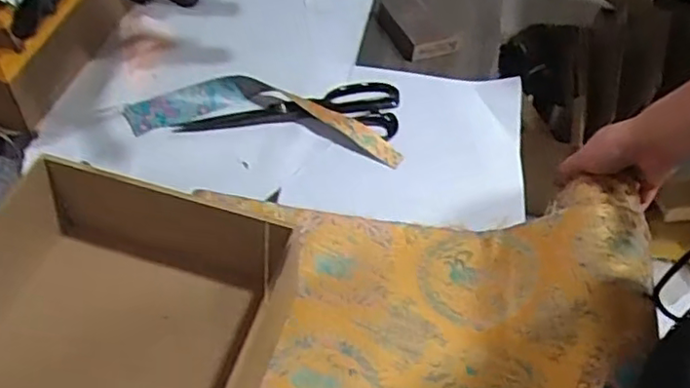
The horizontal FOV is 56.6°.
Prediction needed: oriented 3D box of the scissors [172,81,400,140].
[{"bbox_3d":[-0.054,-0.096,0.671,0.226,0.025,0.079,0,51,-4],"label":"scissors"}]

